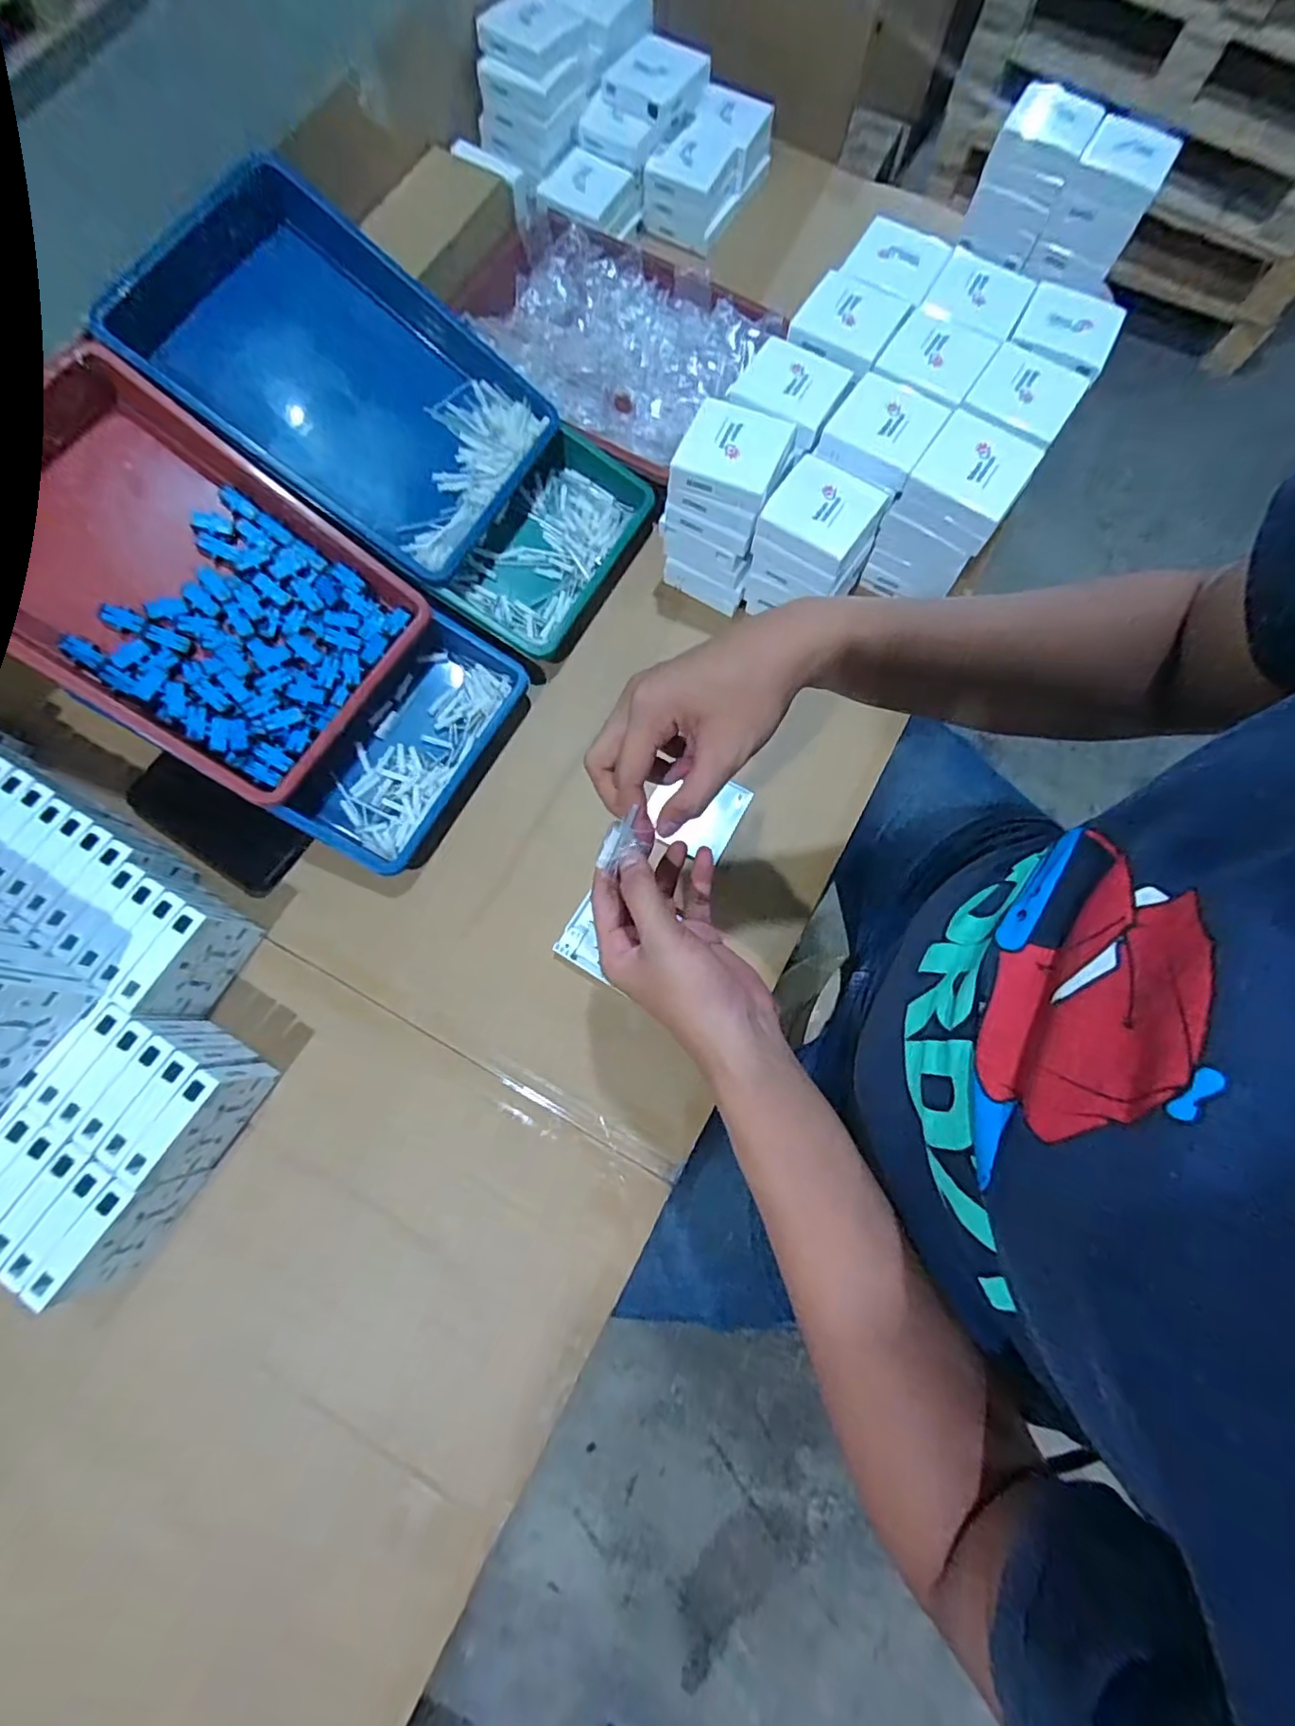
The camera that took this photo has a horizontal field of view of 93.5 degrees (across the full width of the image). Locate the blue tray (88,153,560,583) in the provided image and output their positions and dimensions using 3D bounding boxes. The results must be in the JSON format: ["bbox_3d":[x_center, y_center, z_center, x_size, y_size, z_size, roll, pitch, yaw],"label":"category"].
[{"bbox_3d":[-0.275,-0.443,0.560,0.323,0.054,0.243,34,78,-18],"label":"blue tray"}]

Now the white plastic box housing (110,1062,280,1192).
[{"bbox_3d":[-0.342,0.199,0.471,0.024,0.080,0.089,32,77,6],"label":"white plastic box housing"}]

